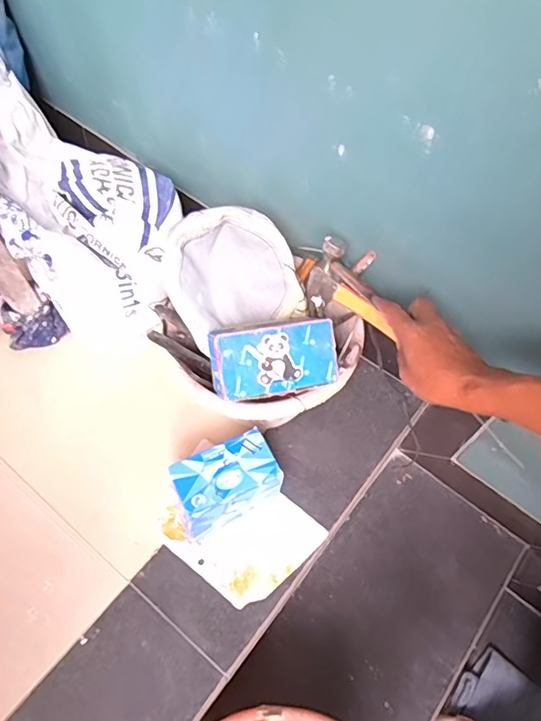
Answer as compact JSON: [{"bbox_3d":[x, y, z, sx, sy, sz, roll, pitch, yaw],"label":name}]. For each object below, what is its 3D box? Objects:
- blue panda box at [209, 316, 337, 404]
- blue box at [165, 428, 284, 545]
[{"bbox_3d":[0.001,-0.006,0.630,0.142,0.071,0.086,-8,98,-13],"label":"blue panda box"},{"bbox_3d":[-0.058,0.164,0.687,0.133,0.101,0.083,-17,59,-14],"label":"blue box"}]

